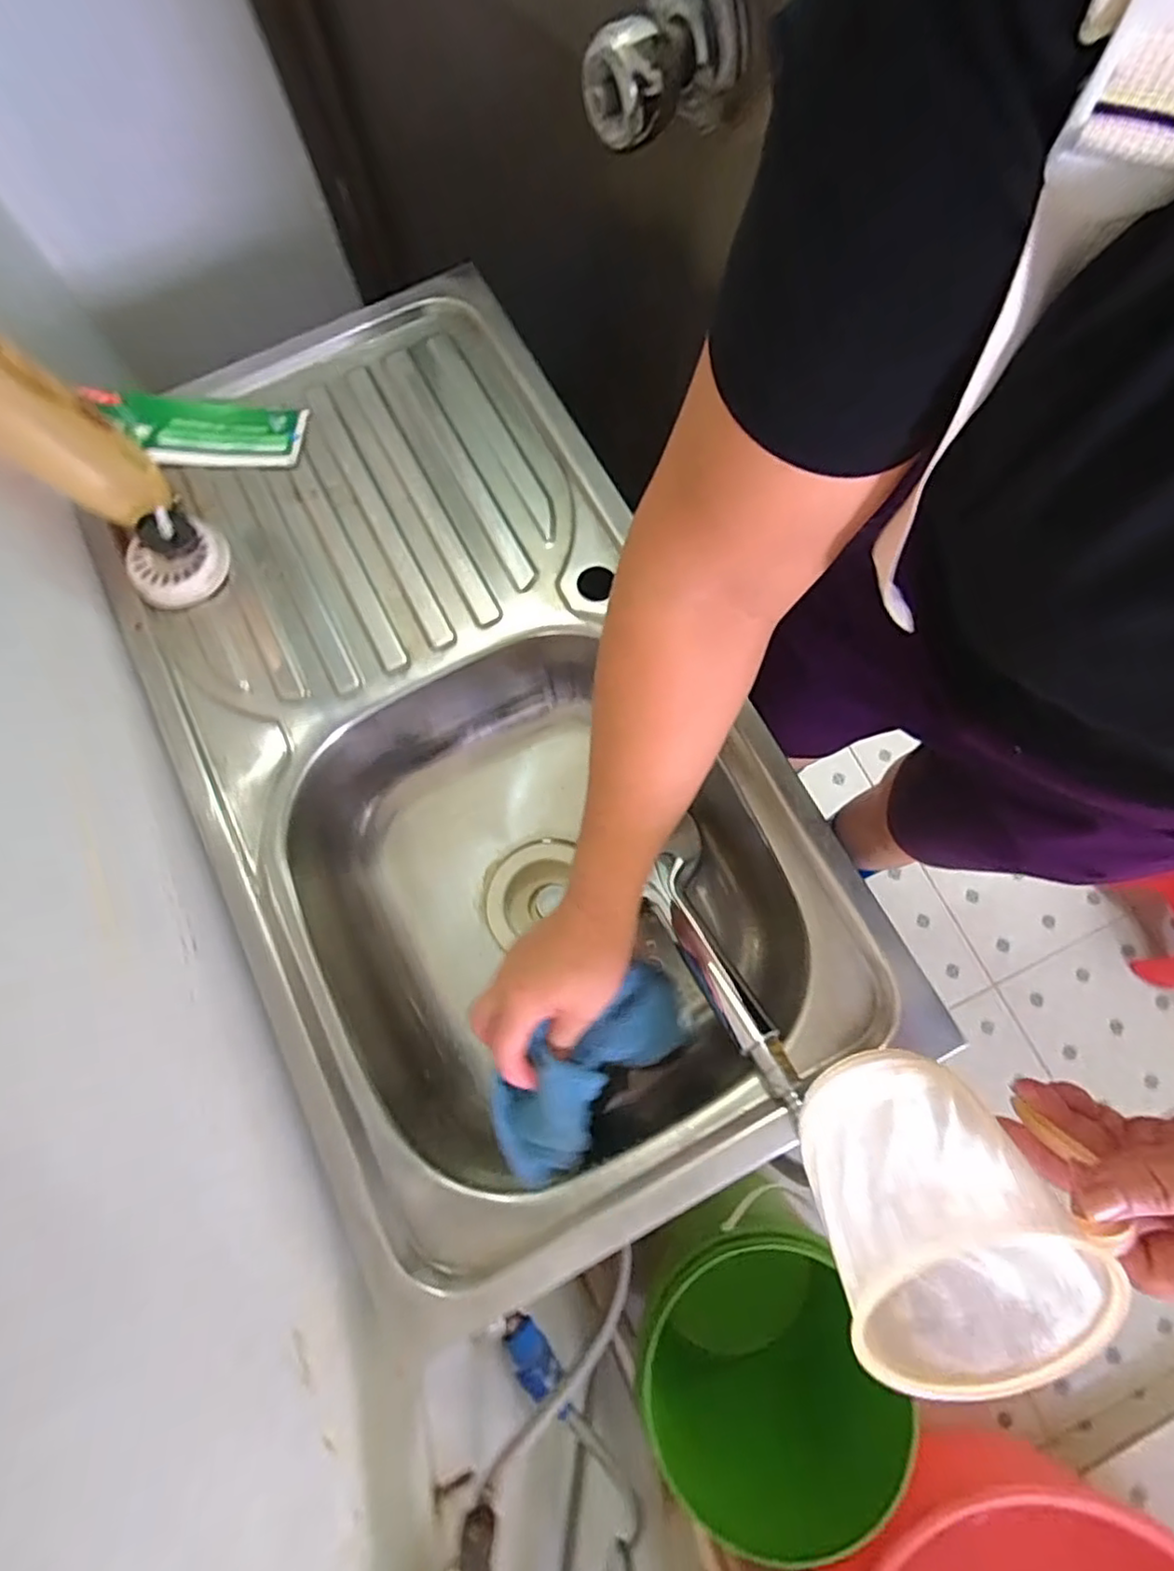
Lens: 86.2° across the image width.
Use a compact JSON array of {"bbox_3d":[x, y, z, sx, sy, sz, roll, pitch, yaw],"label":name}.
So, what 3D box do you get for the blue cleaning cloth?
[{"bbox_3d":[0.004,0.186,0.425,0.153,0.040,0.070,-36,78,-26],"label":"blue cleaning cloth"}]

